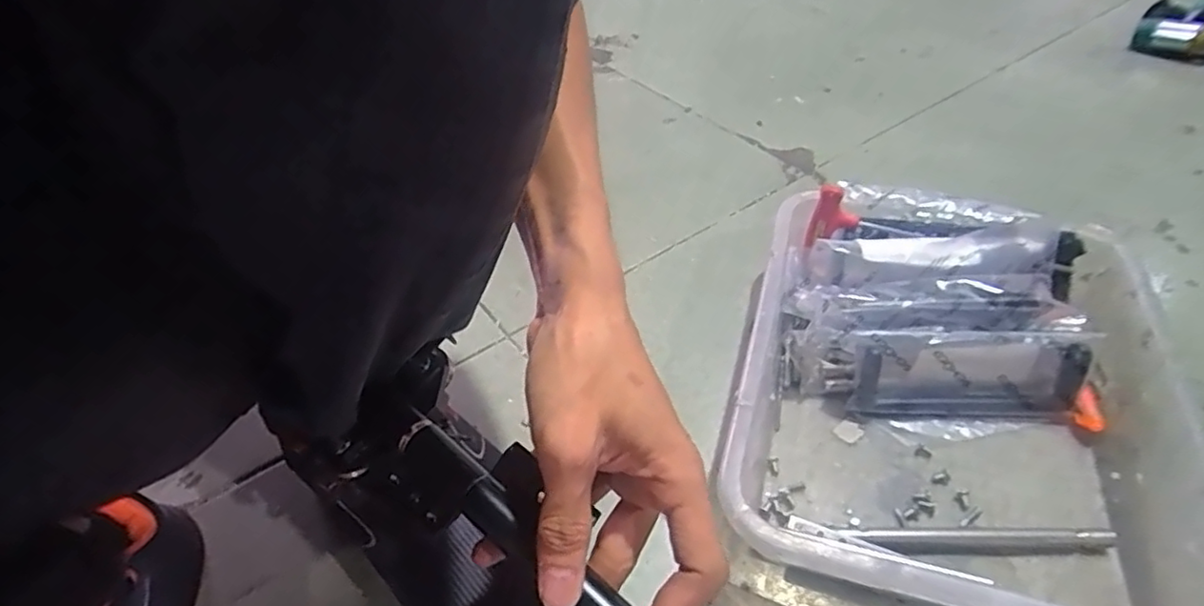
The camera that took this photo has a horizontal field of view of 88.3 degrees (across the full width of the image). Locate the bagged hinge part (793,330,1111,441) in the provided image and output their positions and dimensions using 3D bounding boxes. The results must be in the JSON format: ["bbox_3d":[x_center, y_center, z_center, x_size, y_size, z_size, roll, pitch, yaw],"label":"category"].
[{"bbox_3d":[0.241,0.051,0.455,0.195,0.069,0.057,4,45,10],"label":"bagged hinge part"}]

